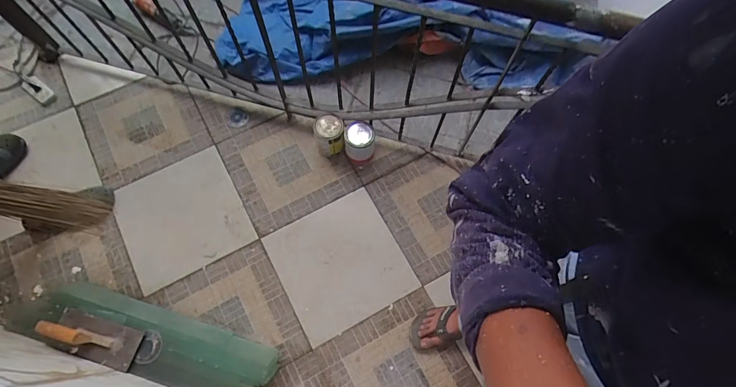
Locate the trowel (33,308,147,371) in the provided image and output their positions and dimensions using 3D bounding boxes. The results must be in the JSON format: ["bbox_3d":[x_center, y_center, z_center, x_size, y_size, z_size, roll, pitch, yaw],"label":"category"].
[{"bbox_3d":[-0.751,0.390,1.068,0.237,0.087,0.102,16,71,3],"label":"trowel"}]

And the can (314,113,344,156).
[{"bbox_3d":[-0.133,-0.204,1.379,0.098,0.133,0.106,1,70,-2],"label":"can"}]

